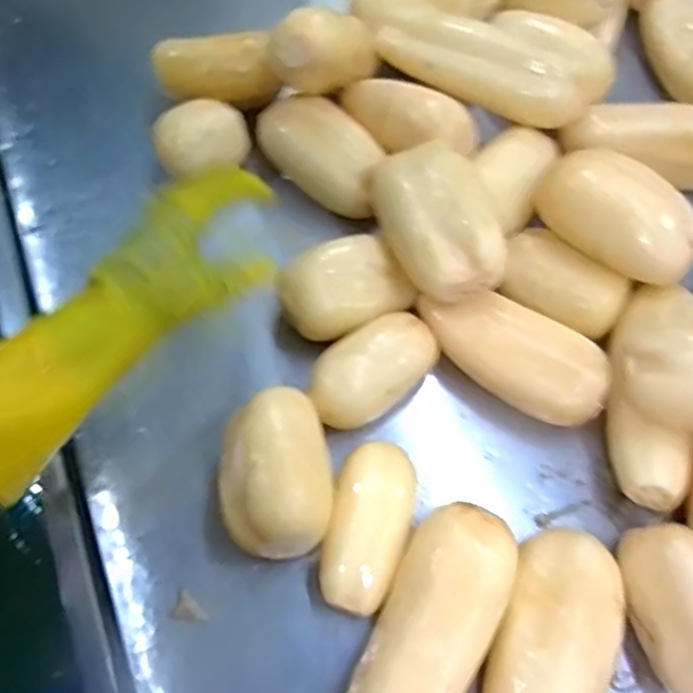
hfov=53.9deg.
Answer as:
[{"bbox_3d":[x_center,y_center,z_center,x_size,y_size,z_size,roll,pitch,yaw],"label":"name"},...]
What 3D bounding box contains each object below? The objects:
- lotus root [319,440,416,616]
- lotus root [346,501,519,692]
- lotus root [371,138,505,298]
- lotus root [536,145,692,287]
[{"bbox_3d":[0.016,0.131,0.498,0.056,0.045,0.120,15,67,4],"label":"lotus root"},{"bbox_3d":[0.050,0.203,0.453,0.072,0.058,0.197,28,69,9],"label":"lotus root"},{"bbox_3d":[0.072,-0.102,0.550,0.081,0.055,0.135,-14,68,-8],"label":"lotus root"},{"bbox_3d":[0.217,-0.101,0.541,0.132,0.059,0.070,40,71,13],"label":"lotus root"}]

